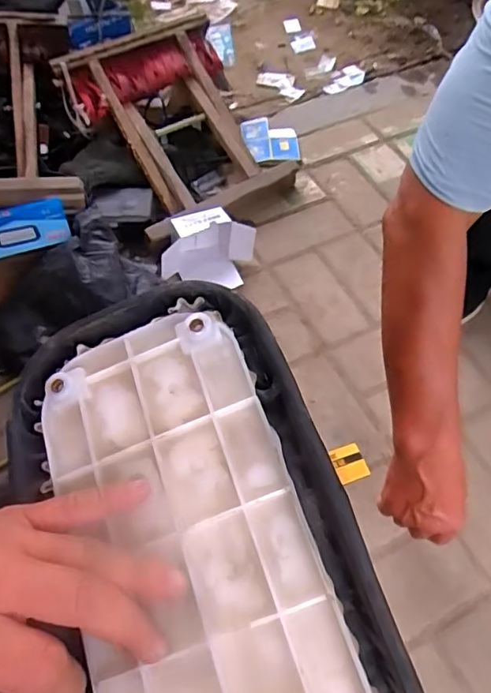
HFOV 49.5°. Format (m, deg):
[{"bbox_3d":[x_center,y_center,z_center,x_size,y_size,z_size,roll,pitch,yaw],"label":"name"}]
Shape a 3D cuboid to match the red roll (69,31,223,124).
[{"bbox_3d":[-0.188,-0.535,1.045,0.297,0.065,0.113,-22,56,-13],"label":"red roll"}]

